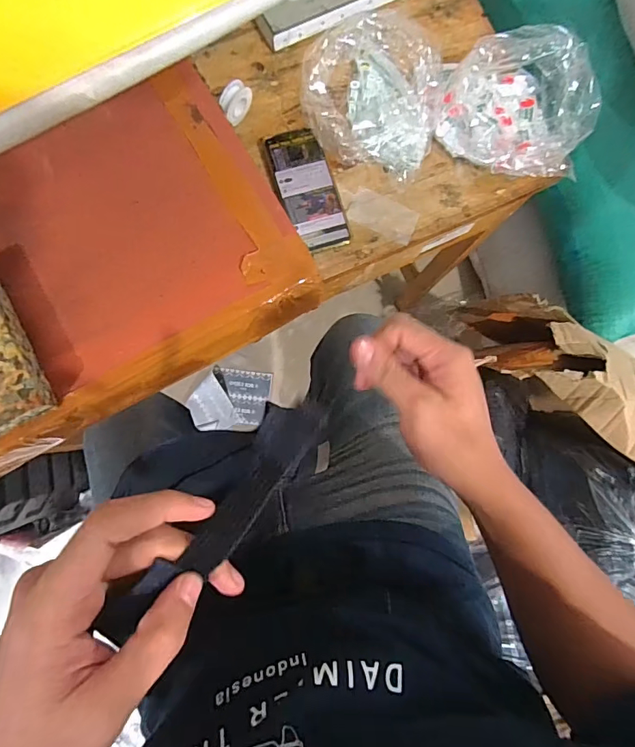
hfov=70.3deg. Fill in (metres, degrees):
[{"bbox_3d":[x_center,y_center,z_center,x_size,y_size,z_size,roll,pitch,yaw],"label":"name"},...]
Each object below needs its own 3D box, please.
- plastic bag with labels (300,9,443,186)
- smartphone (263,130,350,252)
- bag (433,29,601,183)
[{"bbox_3d":[0.073,-0.371,0.590,0.179,0.059,0.194,14,82,-4],"label":"plastic bag with labels"},{"bbox_3d":[-0.014,-0.245,0.592,0.074,0.004,0.165,-18,86,-7],"label":"smartphone"},{"bbox_3d":[0.256,-0.351,0.594,0.201,0.085,0.154,-4,84,-6],"label":"bag"}]

